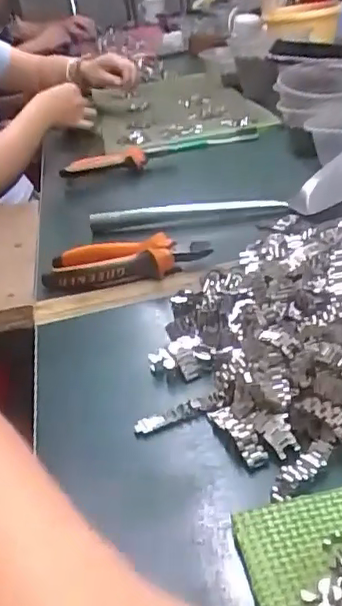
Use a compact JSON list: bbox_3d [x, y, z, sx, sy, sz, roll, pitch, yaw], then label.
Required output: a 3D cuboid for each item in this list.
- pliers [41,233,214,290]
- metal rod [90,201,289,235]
[{"bbox_3d":[-0.039,-0.037,0.546,0.143,0.032,0.047,-3,29,6],"label":"pliers"},{"bbox_3d":[0.015,-0.090,0.635,0.201,0.024,0.018,-4,30,9],"label":"metal rod"}]

